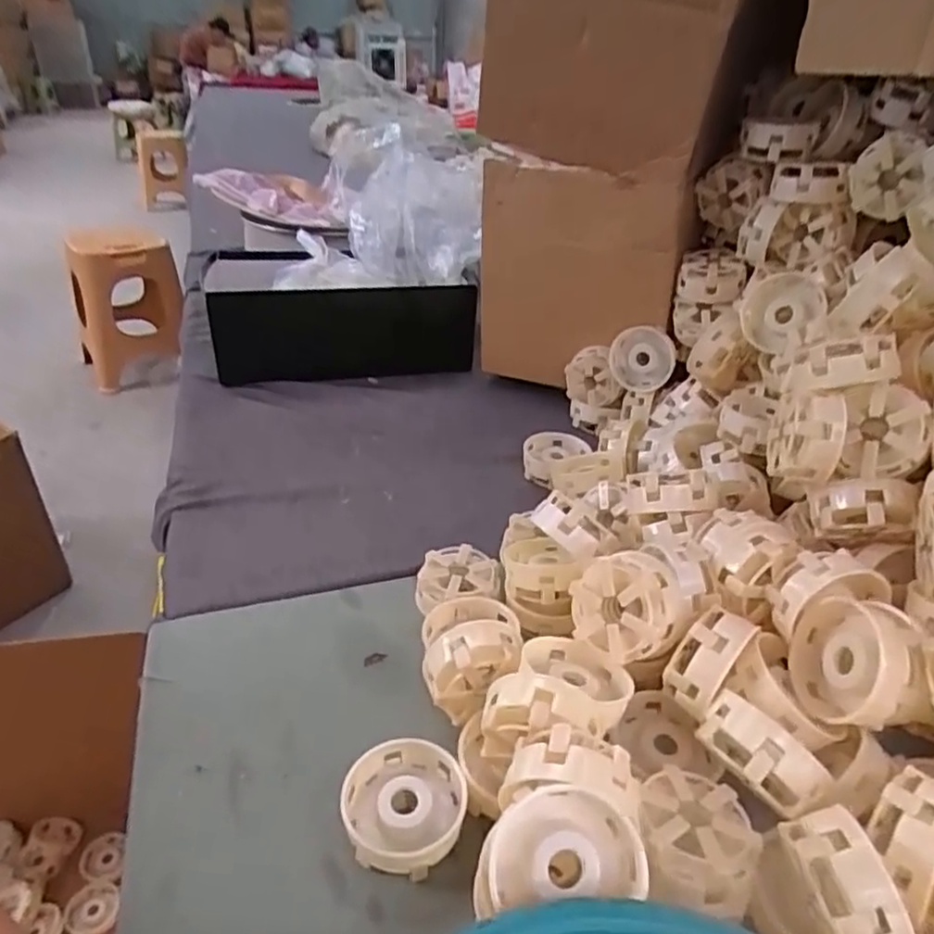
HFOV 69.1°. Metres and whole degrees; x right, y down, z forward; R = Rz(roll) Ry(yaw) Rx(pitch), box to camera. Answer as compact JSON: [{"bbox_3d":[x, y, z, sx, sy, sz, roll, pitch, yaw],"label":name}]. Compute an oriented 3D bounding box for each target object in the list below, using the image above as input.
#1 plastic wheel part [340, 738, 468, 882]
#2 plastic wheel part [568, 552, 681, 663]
[{"bbox_3d":[-0.034,0.189,0.373,0.064,0.034,0.064,2,33,-1],"label":"plastic wheel part"},{"bbox_3d":[0.094,0.089,0.420,0.029,0.073,0.064,4,62,-45],"label":"plastic wheel part"}]

